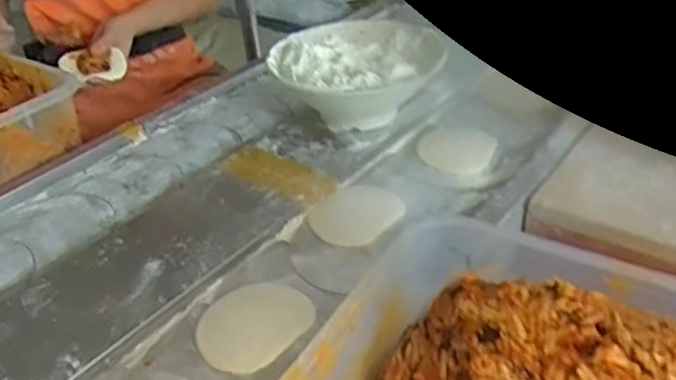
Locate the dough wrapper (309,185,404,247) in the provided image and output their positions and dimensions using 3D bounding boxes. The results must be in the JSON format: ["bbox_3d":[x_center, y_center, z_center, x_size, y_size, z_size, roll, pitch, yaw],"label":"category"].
[{"bbox_3d":[0.019,0.025,0.685,0.085,0.004,0.099,24,45,34],"label":"dough wrapper"}]

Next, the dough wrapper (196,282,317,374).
[{"bbox_3d":[-0.076,0.117,0.570,0.088,0.007,0.098,22,49,35],"label":"dough wrapper"}]

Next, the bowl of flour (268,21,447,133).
[{"bbox_3d":[0.024,-0.137,0.837,0.202,0.102,0.211,11,39,21],"label":"bowl of flour"}]

